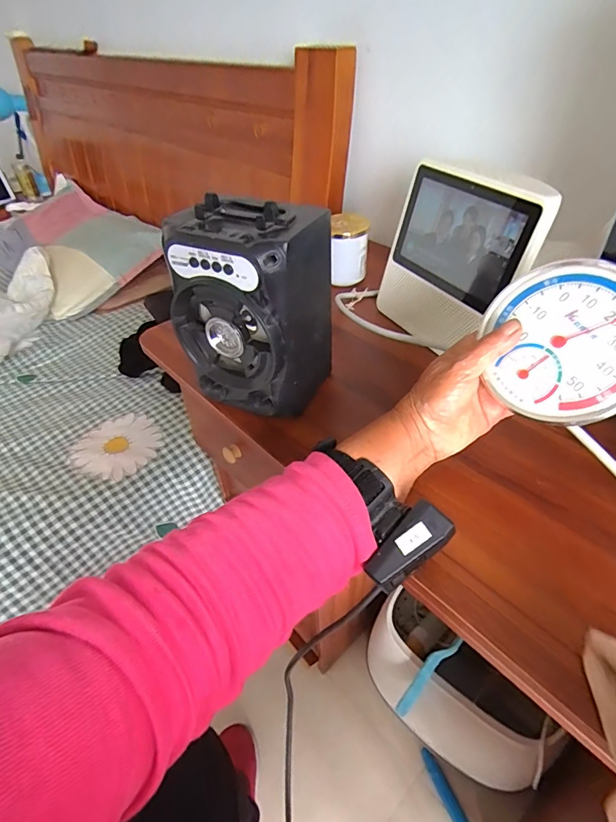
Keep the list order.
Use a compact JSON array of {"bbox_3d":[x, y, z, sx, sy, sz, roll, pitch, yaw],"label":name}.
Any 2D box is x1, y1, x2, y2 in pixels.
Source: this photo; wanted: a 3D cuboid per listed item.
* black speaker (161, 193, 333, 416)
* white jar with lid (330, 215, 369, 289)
[{"bbox_3d":[-0.051,-0.096,0.439,0.124,0.183,0.105,17,46,20],"label":"black speaker"},{"bbox_3d":[0.049,-0.235,0.650,0.061,0.090,0.060,-2,43,2],"label":"white jar with lid"}]

